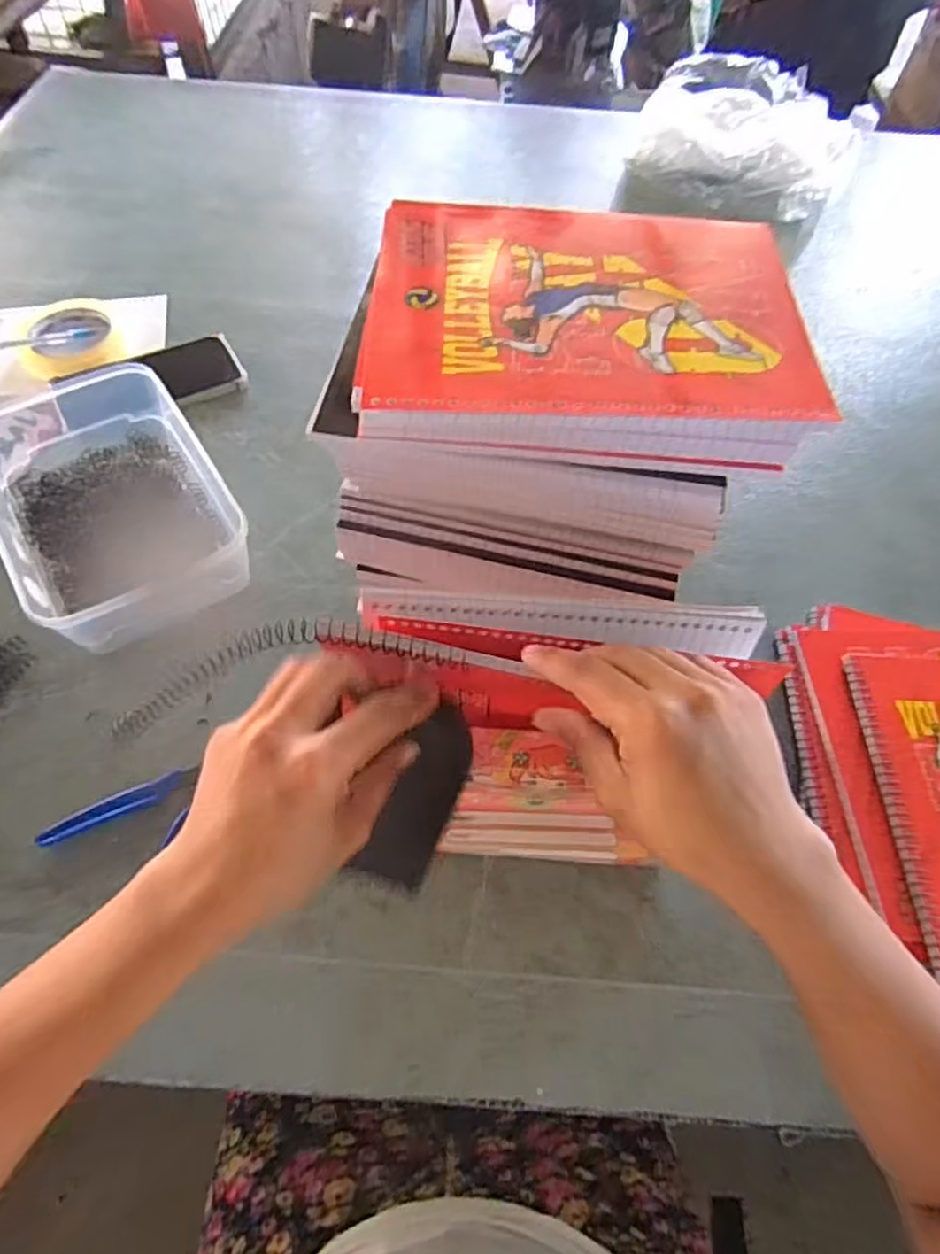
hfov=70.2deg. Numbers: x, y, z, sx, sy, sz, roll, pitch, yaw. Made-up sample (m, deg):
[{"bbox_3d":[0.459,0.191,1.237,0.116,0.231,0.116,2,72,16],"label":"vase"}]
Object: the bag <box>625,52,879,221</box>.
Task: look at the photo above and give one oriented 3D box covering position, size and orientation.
[{"bbox_3d":[0.375,-0.674,0.913,0.298,0.063,0.271,21,61,10],"label":"bag"}]

